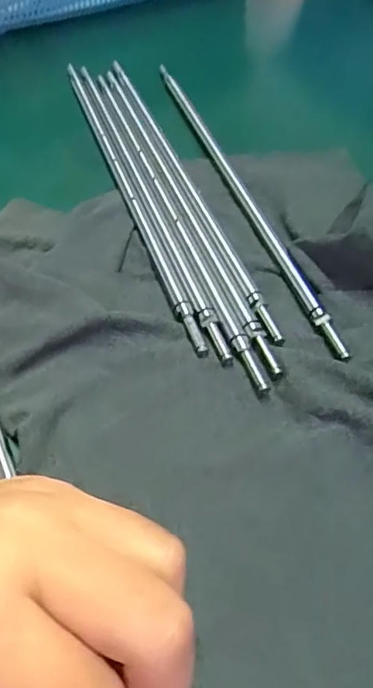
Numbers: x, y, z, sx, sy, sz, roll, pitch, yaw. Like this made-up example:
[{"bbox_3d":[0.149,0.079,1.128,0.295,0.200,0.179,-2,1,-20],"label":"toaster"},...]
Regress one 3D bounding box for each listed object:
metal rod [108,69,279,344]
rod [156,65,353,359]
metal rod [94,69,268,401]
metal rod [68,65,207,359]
[{"bbox_3d":[-0.005,-0.096,0.292,0.009,0.008,0.253,-16,54,-12],"label":"metal rod"},{"bbox_3d":[0.026,-0.094,0.293,0.013,0.012,0.265,-15,54,-11],"label":"rod"},{"bbox_3d":[-0.014,-0.080,0.284,0.008,0.006,0.265,-16,54,-12],"label":"metal rod"},{"bbox_3d":[-0.037,-0.095,0.298,0.007,0.005,0.268,-15,53,-11],"label":"metal rod"}]

